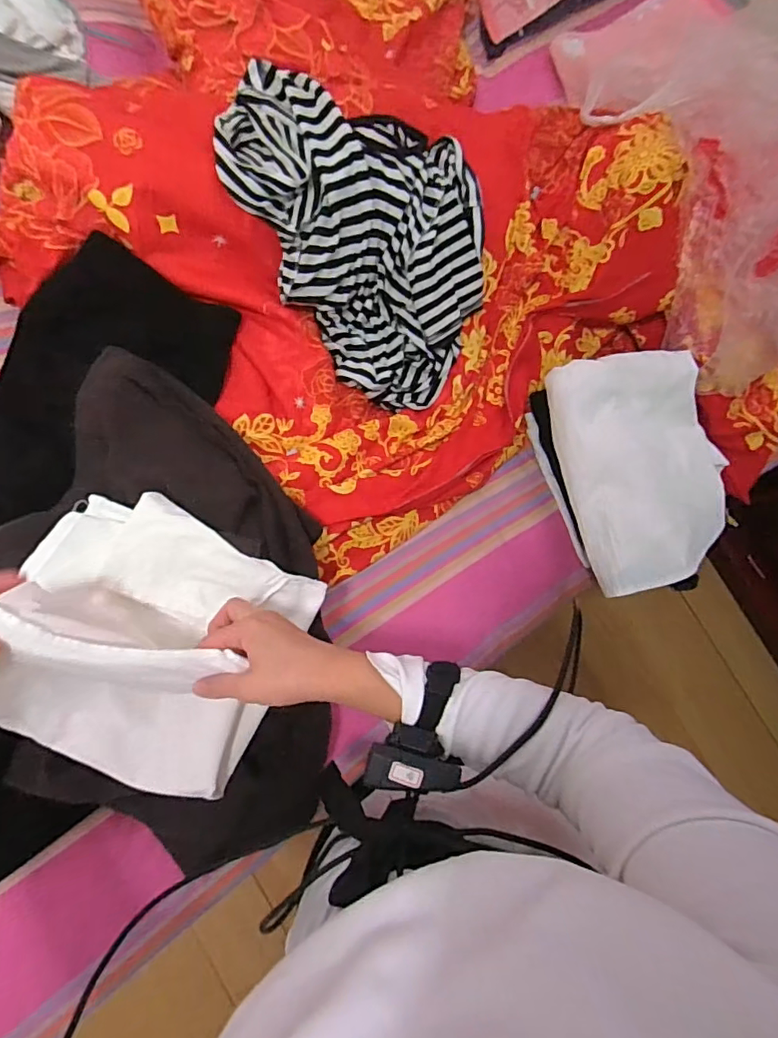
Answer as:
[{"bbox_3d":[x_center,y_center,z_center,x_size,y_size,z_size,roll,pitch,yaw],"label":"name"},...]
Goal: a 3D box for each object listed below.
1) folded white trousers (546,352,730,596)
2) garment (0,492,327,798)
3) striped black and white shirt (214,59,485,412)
[{"bbox_3d":[0.400,-0.083,0.811,0.234,0.057,0.357,-14,85,-3],"label":"folded white trousers"},{"bbox_3d":[-0.239,0.109,0.455,0.271,0.211,0.233,27,84,1],"label":"garment"},{"bbox_3d":[-0.015,-0.403,0.748,0.320,0.080,0.474,-29,113,-6],"label":"striped black and white shirt"}]

